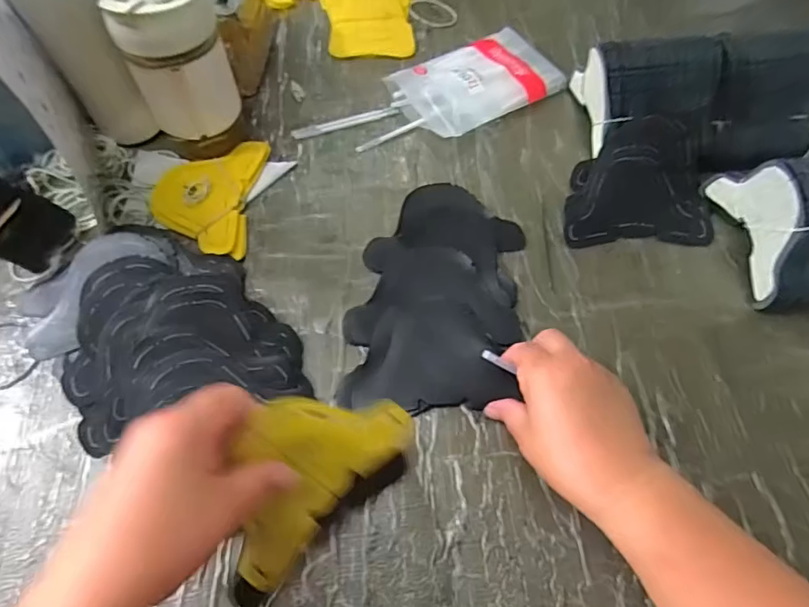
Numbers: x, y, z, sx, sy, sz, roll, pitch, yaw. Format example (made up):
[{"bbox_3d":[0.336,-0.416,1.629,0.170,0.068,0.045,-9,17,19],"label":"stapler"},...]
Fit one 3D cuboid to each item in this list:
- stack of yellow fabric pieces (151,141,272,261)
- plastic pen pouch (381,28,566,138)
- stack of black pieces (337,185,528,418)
[{"bbox_3d":[-0.188,-0.103,0.479,0.095,0.010,0.131,5,61,2],"label":"stack of yellow fabric pieces"},{"bbox_3d":[0.080,-0.245,0.555,0.175,0.027,0.108,-30,66,-16],"label":"plastic pen pouch"},{"bbox_3d":[0.029,-0.014,0.428,0.133,0.016,0.210,7,61,3],"label":"stack of black pieces"}]

